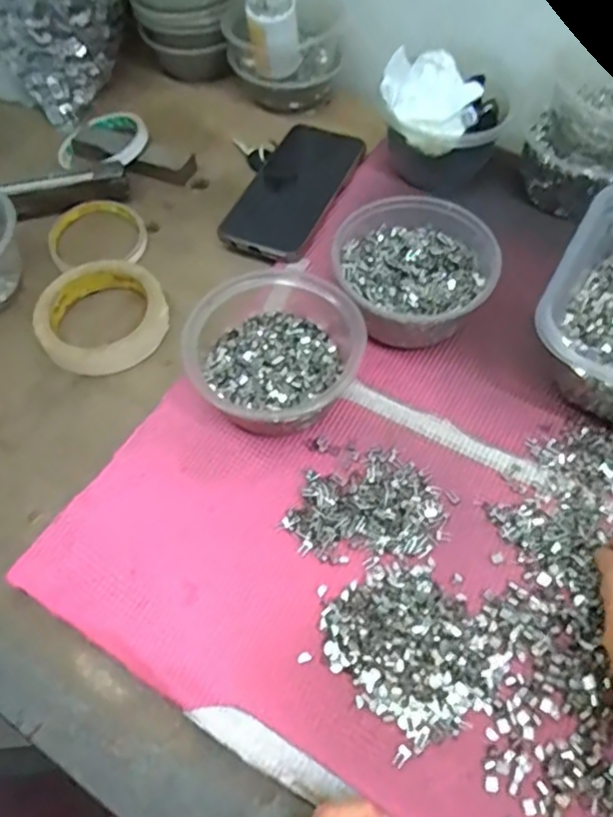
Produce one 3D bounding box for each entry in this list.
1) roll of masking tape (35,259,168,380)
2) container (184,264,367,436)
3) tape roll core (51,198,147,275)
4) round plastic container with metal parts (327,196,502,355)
[{"bbox_3d":[-0.159,-0.076,0.486,0.094,0.024,0.099,-1,59,2],"label":"roll of masking tape"},{"bbox_3d":[-0.020,-0.037,0.425,0.115,0.061,0.117,-1,59,2],"label":"container"},{"bbox_3d":[-0.183,-0.152,0.540,0.081,0.017,0.080,-1,59,2],"label":"tape roll core"},{"bbox_3d":[0.078,-0.098,0.461,0.109,0.056,0.116,-1,59,2],"label":"round plastic container with metal parts"}]

